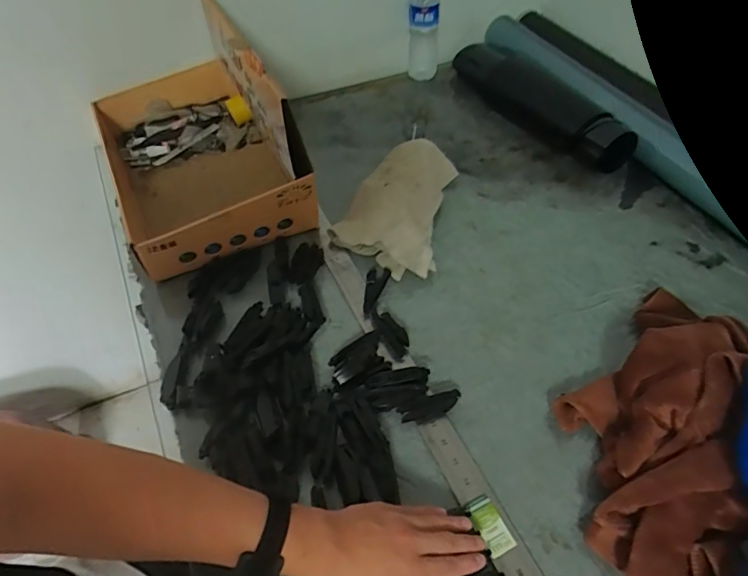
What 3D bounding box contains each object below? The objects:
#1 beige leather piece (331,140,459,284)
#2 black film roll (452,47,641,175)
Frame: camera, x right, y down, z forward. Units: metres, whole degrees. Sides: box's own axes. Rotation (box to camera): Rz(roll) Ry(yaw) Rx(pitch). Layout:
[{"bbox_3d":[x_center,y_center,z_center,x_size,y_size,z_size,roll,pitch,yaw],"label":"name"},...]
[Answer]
[{"bbox_3d":[0.047,-0.147,0.828,0.170,0.056,0.288,16,52,11],"label":"beige leather piece"},{"bbox_3d":[0.341,-0.414,1.044,0.110,0.086,0.499,-23,55,-20],"label":"black film roll"}]

